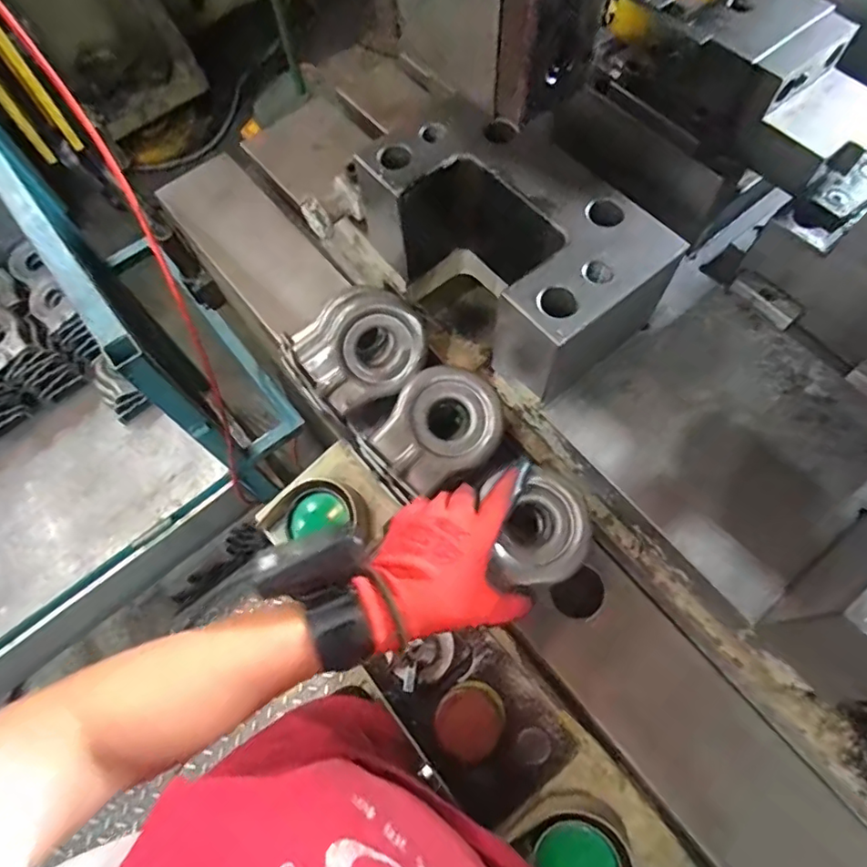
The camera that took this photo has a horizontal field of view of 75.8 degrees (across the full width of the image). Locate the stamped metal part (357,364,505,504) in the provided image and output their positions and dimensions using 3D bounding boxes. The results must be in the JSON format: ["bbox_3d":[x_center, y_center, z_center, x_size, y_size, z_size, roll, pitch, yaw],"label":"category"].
[{"bbox_3d":[0.001,-0.007,0.509,0.123,0.050,0.099,-37,70,-13],"label":"stamped metal part"}]

